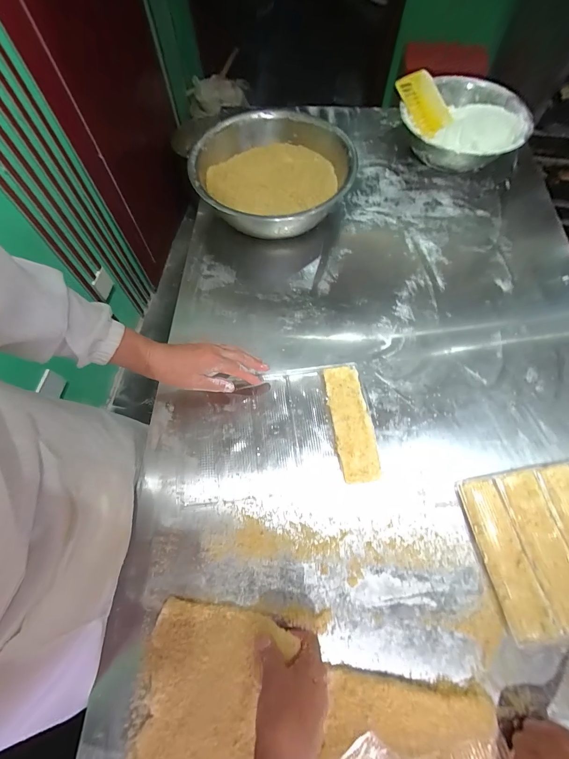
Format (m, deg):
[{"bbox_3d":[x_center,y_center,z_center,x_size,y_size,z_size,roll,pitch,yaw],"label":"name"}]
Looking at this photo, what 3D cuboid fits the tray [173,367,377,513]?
[{"bbox_3d":[-0.022,0.083,0.504,0.310,0.017,0.192,-8,67,-3],"label":"tray"}]

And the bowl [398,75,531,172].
[{"bbox_3d":[0.413,-0.574,0.734,0.254,0.102,0.255,0,66,1],"label":"bowl"}]

